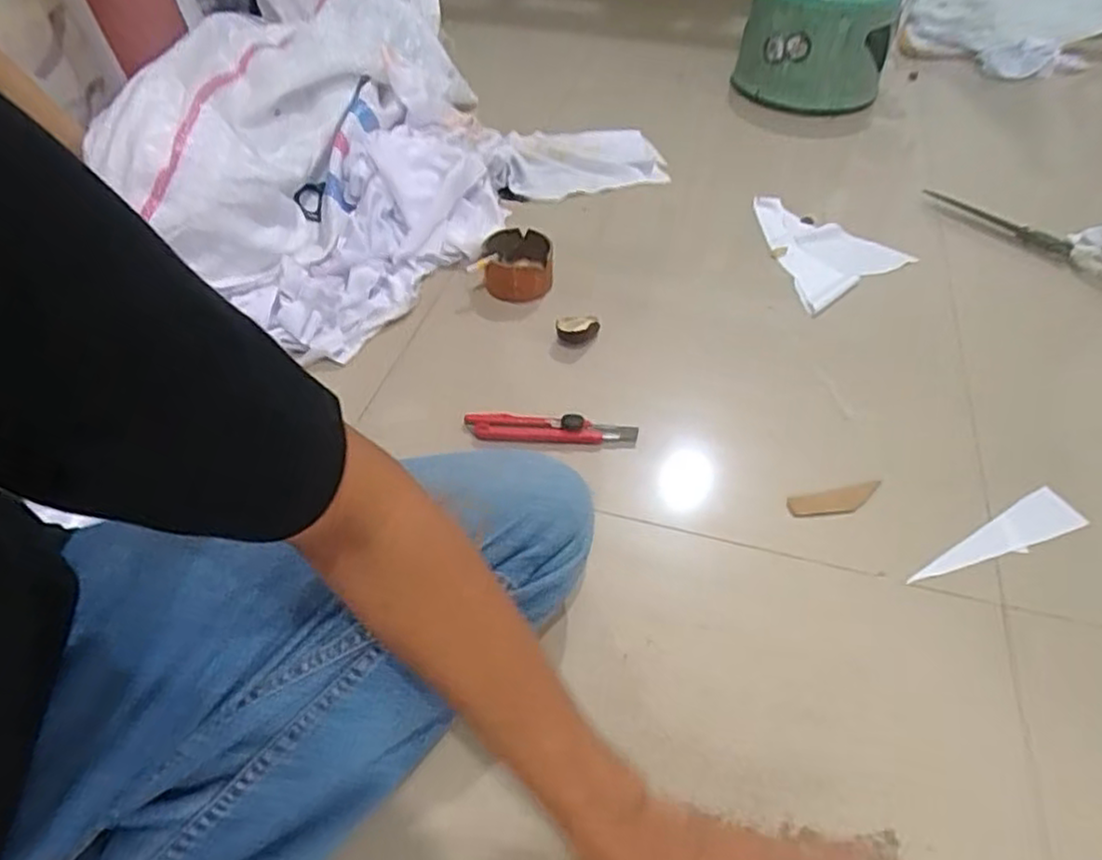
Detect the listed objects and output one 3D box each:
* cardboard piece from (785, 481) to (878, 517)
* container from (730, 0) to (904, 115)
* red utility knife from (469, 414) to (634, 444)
[{"bbox_3d":[0.265,0.065,0.653,0.094,0.008,0.027,-10,49,-12],"label":"cardboard piece"},{"bbox_3d":[0.454,-0.675,1.219,0.240,0.192,0.246,0,47,0],"label":"container"},{"bbox_3d":[0.000,-0.001,0.693,0.167,0.013,0.031,5,48,1],"label":"red utility knife"}]

